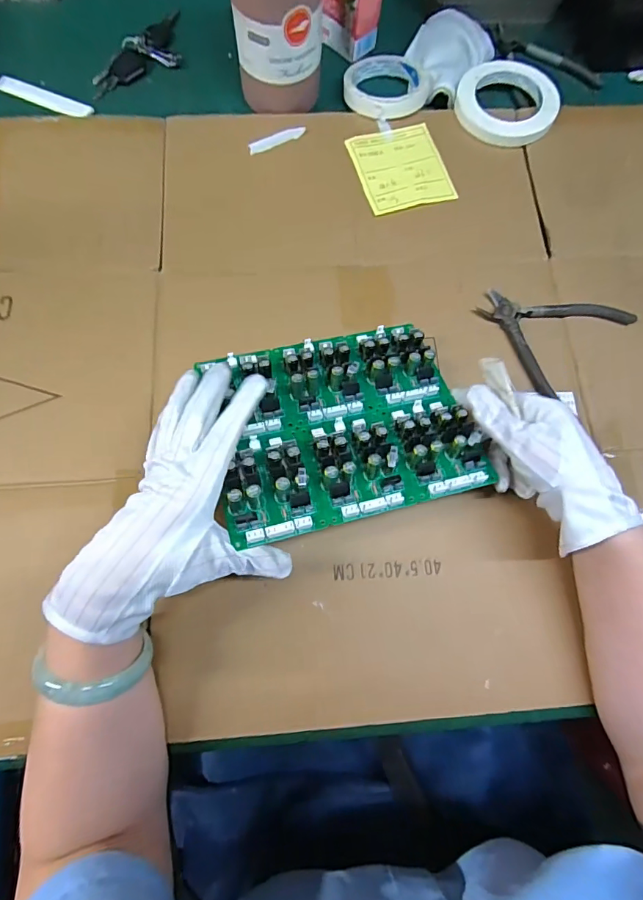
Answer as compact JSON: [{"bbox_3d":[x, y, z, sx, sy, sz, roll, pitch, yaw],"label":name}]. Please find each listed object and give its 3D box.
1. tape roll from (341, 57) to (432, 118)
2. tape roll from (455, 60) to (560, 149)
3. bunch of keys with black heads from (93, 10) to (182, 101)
[{"bbox_3d":[0.074,-0.420,0.508,0.094,0.016,0.092,0,74,-1],"label":"tape roll"},{"bbox_3d":[0.215,-0.401,0.507,0.111,0.020,0.109,0,74,-1],"label":"tape roll"},{"bbox_3d":[-0.209,-0.467,0.522,0.058,0.018,0.148,43,78,10],"label":"bunch of keys with black heads"}]

